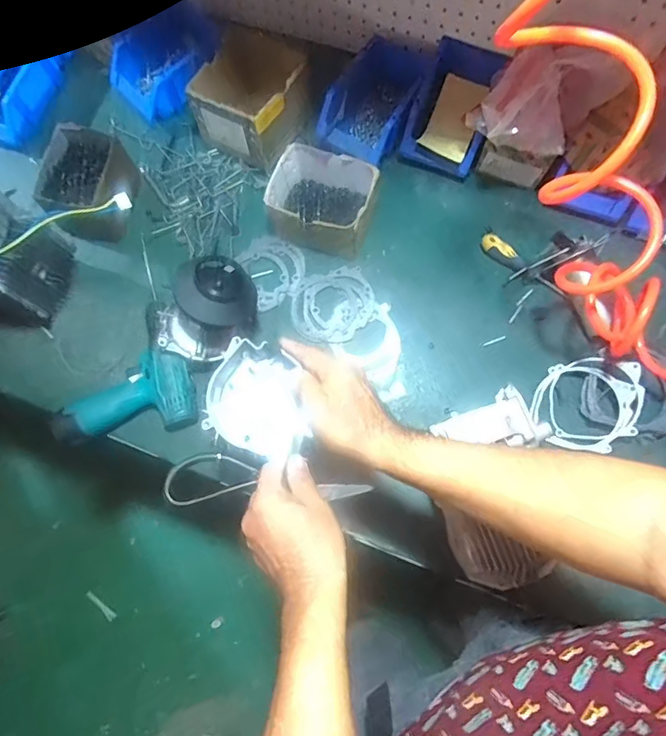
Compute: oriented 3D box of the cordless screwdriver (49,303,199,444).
[{"bbox_3d":[-0.308,0.009,0.715,0.195,0.056,0.183,-13,76,-4],"label":"cordless screwdriver"}]

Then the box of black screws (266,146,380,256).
[{"bbox_3d":[-0.014,-0.253,0.740,0.147,0.096,0.135,23,76,6],"label":"box of black screws"}]

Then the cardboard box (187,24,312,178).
[{"bbox_3d":[-0.118,-0.415,0.765,0.146,0.135,0.146,31,77,8],"label":"cardboard box"}]

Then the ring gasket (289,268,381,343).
[{"bbox_3d":[0.002,-0.092,0.745,0.127,0.004,0.103,-26,77,-7],"label":"ring gasket"}]

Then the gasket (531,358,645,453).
[{"bbox_3d":[0.351,0.050,0.678,0.132,0.010,0.128,-4,81,22],"label":"gasket"}]

